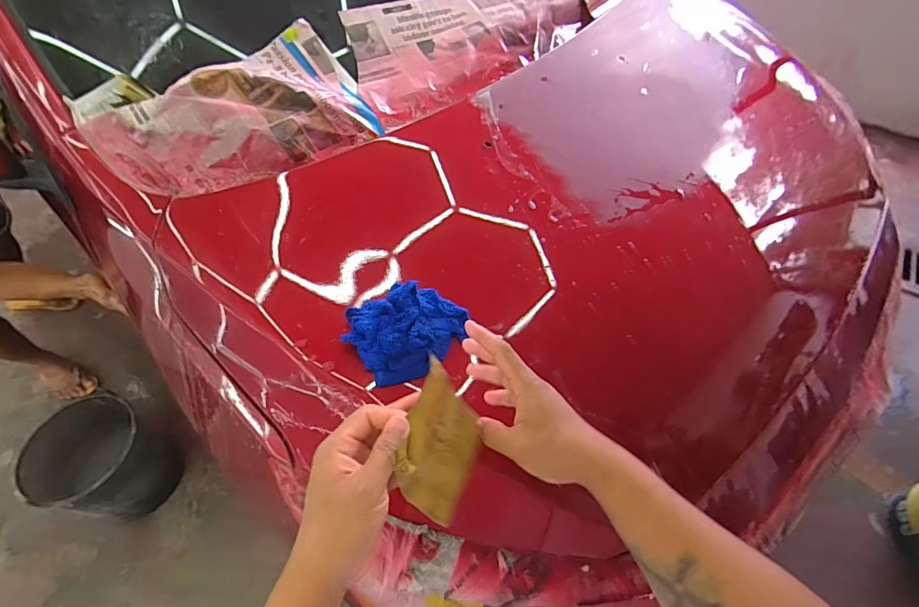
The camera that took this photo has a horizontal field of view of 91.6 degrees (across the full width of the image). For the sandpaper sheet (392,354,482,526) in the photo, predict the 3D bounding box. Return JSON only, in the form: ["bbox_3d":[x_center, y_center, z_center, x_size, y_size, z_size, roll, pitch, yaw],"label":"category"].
[{"bbox_3d":[-0.017,0.135,0.426,0.014,0.147,0.117,1,51,25],"label":"sandpaper sheet"}]

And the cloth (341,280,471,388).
[{"bbox_3d":[-0.060,0.039,0.568,0.147,0.086,0.094,-17,56,-10],"label":"cloth"}]

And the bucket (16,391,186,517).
[{"bbox_3d":[-0.991,0.451,1.285,0.297,0.273,0.279,-1,54,1],"label":"bucket"}]

